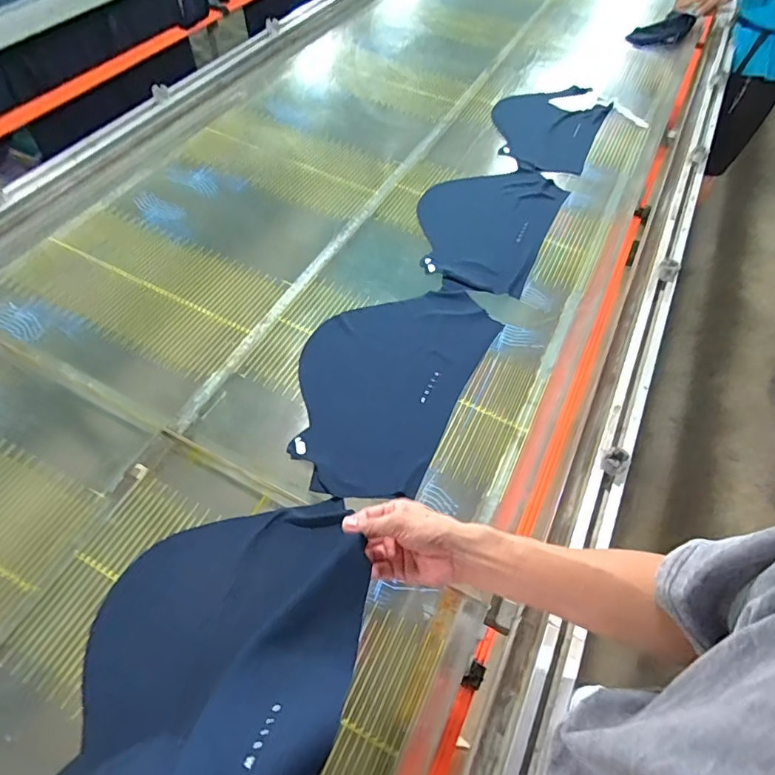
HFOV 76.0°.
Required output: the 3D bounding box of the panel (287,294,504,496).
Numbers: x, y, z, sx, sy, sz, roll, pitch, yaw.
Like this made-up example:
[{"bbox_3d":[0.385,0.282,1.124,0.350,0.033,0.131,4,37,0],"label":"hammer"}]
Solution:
[{"bbox_3d":[-0.005,-0.031,0.871,0.282,0.021,0.458,25,58,12],"label":"panel"}]

